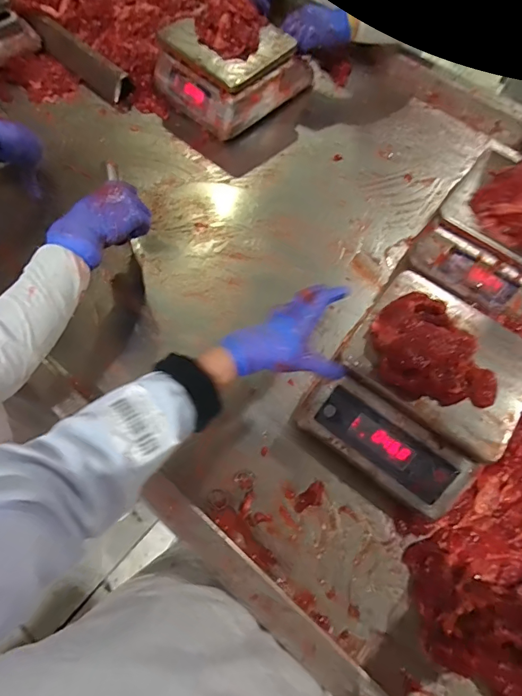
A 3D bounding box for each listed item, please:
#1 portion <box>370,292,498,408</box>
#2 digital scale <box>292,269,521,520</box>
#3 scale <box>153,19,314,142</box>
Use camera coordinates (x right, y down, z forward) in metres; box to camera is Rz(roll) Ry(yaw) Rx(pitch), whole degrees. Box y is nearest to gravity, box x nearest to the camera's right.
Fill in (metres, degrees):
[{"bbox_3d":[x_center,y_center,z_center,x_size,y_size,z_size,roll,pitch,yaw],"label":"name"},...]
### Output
[{"bbox_3d":[0.208,0.008,0.523,0.123,0.049,0.160,-21,68,-11],"label":"portion"},{"bbox_3d":[0.217,0.046,0.563,0.230,0.083,0.273,33,69,13],"label":"digital scale"},{"bbox_3d":[-0.057,-0.579,0.861,0.226,0.118,0.265,42,71,16],"label":"scale"}]

